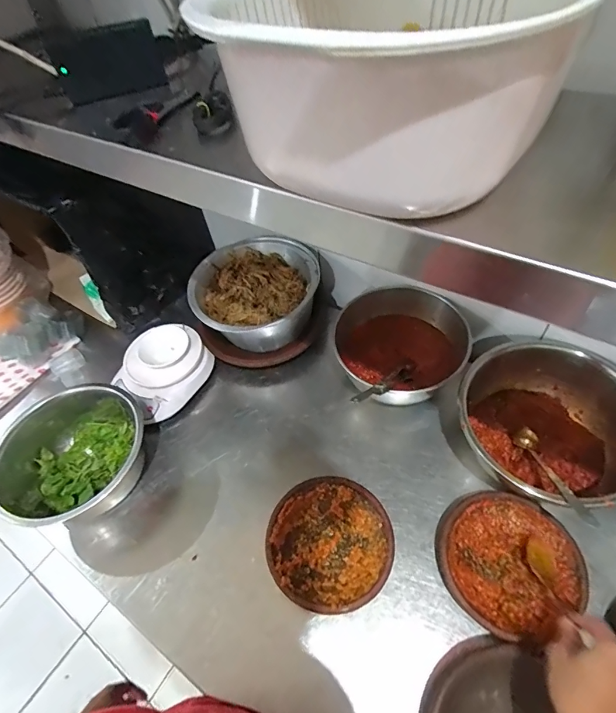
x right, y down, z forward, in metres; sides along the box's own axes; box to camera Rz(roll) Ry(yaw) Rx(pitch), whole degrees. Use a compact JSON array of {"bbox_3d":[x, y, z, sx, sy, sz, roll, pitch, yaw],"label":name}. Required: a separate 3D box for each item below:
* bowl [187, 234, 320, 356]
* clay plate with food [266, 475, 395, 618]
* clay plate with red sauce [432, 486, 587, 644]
[{"bbox_3d":[-0.095,-0.109,0.744,0.222,0.108,0.212,-3,52,4],"label":"bowl"},{"bbox_3d":[0.030,0.250,0.538,0.157,0.036,0.162,-3,52,4],"label":"clay plate with food"},{"bbox_3d":[0.250,0.260,0.507,0.160,0.033,0.162,-3,52,4],"label":"clay plate with red sauce"}]

